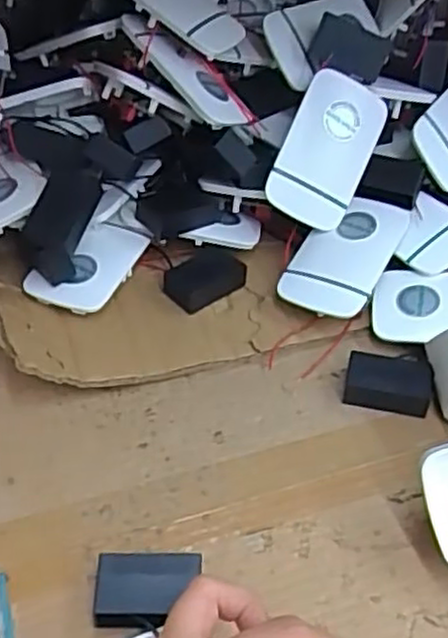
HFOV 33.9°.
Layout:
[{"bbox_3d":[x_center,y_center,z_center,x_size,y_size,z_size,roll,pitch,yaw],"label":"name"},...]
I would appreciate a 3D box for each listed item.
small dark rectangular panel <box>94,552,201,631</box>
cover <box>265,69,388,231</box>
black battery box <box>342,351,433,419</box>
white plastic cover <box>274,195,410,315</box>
[{"bbox_3d":[-0.035,0.128,0.340,0.046,0.018,0.033,1,45,-1],"label":"small dark rectangular panel"},{"bbox_3d":[0.068,-0.110,0.480,0.058,0.095,0.008,25,0,-14],"label":"cover"},{"bbox_3d":[0.097,0.038,0.434,0.048,0.018,0.030,11,46,9],"label":"black battery box"},{"bbox_3d":[0.079,-0.044,0.479,0.056,0.009,0.097,20,62,24],"label":"white plastic cover"}]

